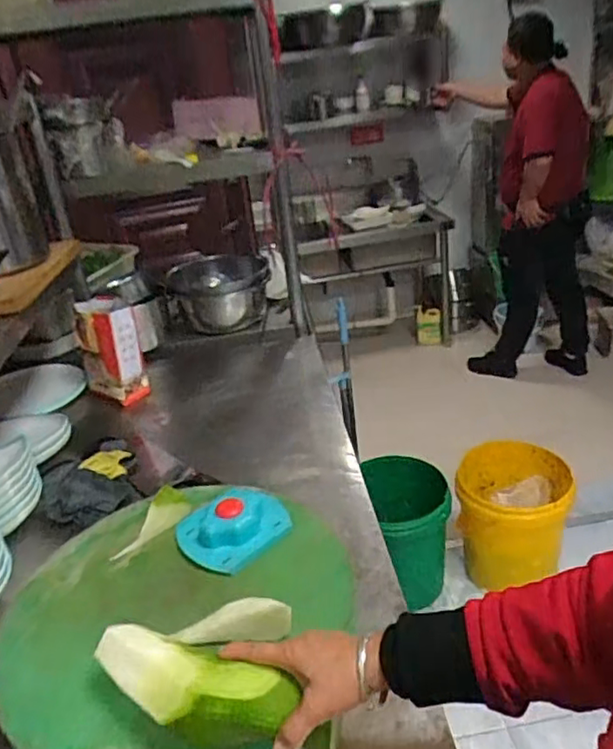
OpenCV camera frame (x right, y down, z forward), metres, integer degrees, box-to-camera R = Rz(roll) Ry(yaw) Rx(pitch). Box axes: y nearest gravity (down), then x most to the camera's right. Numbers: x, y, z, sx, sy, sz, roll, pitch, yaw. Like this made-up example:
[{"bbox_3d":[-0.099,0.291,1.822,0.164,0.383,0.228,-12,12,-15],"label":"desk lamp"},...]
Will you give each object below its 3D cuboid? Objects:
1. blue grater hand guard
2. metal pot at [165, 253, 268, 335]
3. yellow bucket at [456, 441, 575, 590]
[{"bbox_3d":[-0.099,0.203,0.826,0.141,0.052,0.121,-27,33,-34],"label":"blue grater hand guard"},{"bbox_3d":[-0.228,-0.218,1.619,0.256,0.163,0.225,-11,27,-7],"label":"metal pot"},{"bbox_3d":[0.558,0.370,1.658,0.290,0.271,0.319,3,29,19],"label":"yellow bucket"}]

